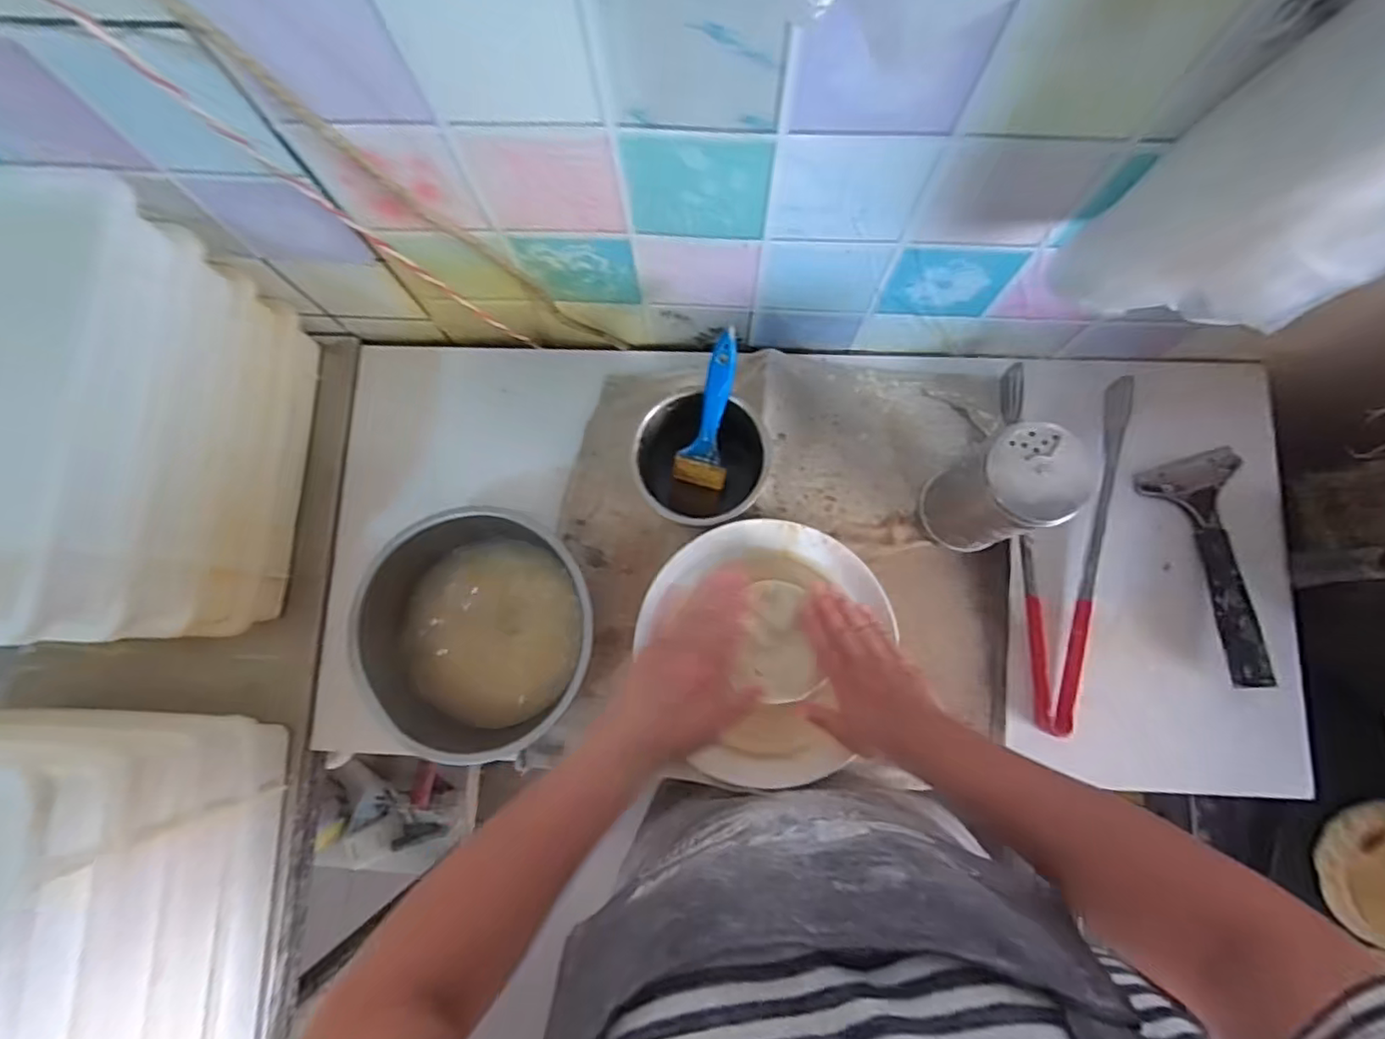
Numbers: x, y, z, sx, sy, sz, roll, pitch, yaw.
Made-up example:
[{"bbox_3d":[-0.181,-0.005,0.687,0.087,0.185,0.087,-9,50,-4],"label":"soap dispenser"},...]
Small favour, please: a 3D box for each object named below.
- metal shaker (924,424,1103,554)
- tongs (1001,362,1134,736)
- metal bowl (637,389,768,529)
[{"bbox_3d":[0.243,-0.020,0.512,0.075,0.164,0.074,0,81,2],"label":"metal shaker"},{"bbox_3d":[0.343,0.022,0.572,0.102,0.030,0.328,3,81,2],"label":"tongs"},{"bbox_3d":[0.009,-0.050,0.564,0.110,0.081,0.104,0,81,2],"label":"metal bowl"}]

